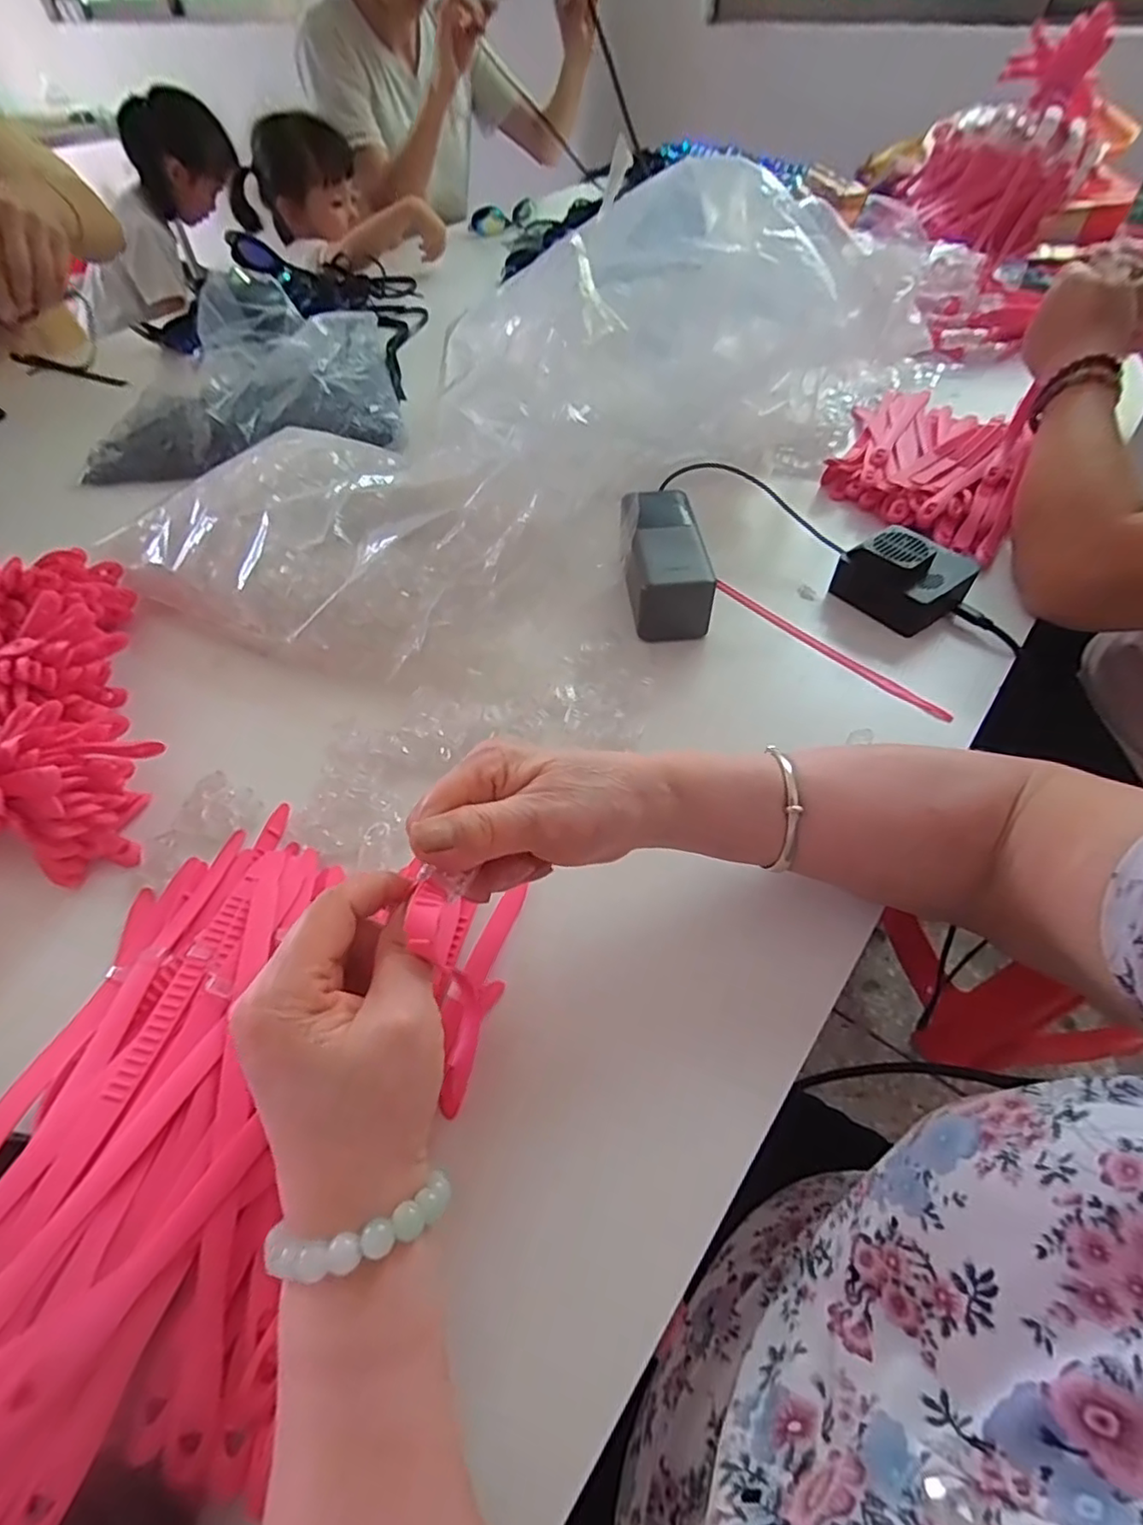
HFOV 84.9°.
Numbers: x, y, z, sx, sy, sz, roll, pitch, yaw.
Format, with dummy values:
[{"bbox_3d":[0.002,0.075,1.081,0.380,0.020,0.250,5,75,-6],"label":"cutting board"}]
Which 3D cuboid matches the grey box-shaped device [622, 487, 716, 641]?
[{"bbox_3d":[0.069,-0.161,0.485,0.060,0.055,0.130,-2,52,0],"label":"grey box-shaped device"}]

